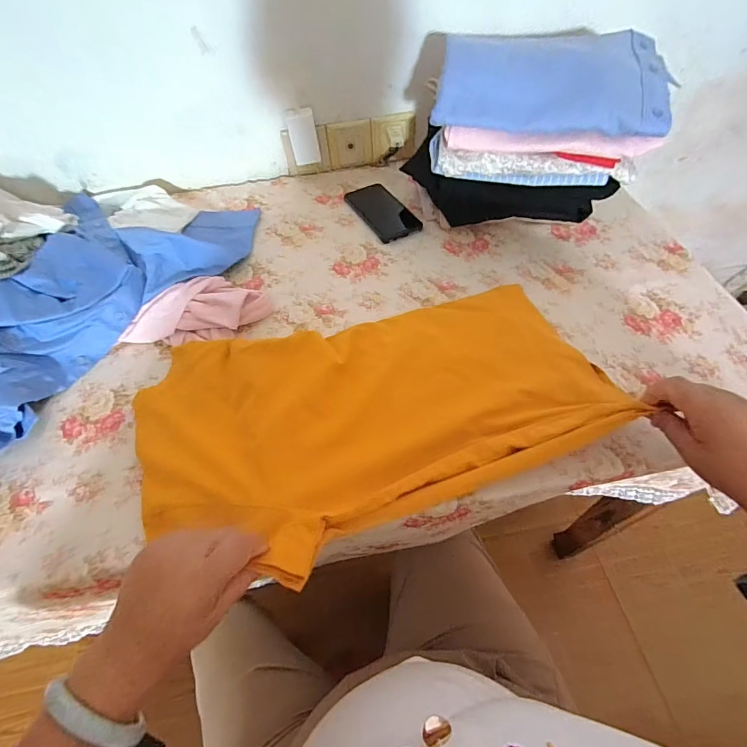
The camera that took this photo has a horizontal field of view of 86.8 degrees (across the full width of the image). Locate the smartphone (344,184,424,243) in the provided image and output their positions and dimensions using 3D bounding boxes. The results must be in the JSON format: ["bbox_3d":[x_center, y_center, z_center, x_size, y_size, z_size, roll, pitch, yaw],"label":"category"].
[{"bbox_3d":[0.015,-0.293,0.711,0.082,0.009,0.162,-25,58,-14],"label":"smartphone"}]

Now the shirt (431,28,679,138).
[{"bbox_3d":[0.242,-0.408,0.543,0.288,0.073,0.180,8,56,8],"label":"shirt"}]

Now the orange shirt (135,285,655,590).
[{"bbox_3d":[-0.005,0.026,0.457,0.518,0.040,0.296,-19,56,-10],"label":"orange shirt"}]

